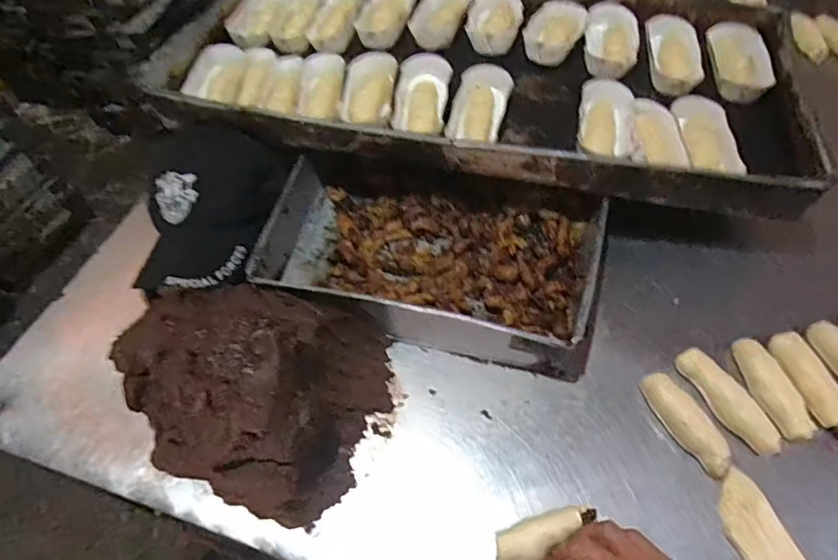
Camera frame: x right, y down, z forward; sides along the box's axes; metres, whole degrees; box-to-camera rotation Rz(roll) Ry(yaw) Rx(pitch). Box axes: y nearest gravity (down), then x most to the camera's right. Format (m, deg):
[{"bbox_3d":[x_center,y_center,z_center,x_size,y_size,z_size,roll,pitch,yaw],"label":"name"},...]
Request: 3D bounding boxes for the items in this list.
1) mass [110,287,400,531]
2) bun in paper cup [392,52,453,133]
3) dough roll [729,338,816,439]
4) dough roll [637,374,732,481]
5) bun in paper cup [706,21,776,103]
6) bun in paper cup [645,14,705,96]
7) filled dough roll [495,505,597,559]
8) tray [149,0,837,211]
[{"bbox_3d":[-0.166,0.084,0.498,0.245,0.120,0.207,14,57,12],"label":"mass"},{"bbox_3d":[0.006,-0.235,0.671,0.068,0.035,0.119,7,56,7],"label":"bun in paper cup"},{"bbox_3d":[0.345,0.104,0.514,0.038,0.019,0.102,-12,56,-6],"label":"dough roll"},{"bbox_3d":[0.254,0.133,0.501,0.033,0.022,0.104,-22,57,-12],"label":"dough roll"},{"bbox_3d":[0.441,-0.300,0.729,0.071,0.037,0.139,7,56,8],"label":"bun in paper cup"},{"bbox_3d":[0.362,-0.320,0.746,0.060,0.034,0.130,-3,70,1],"label":"bun in paper cup"},{"bbox_3d":[0.108,0.218,0.453,0.090,0.032,0.034,-28,57,5],"label":"filled dough roll"},{"bbox_3d":[0.075,-0.299,0.723,0.788,0.060,0.409,10,56,9],"label":"tray"}]

